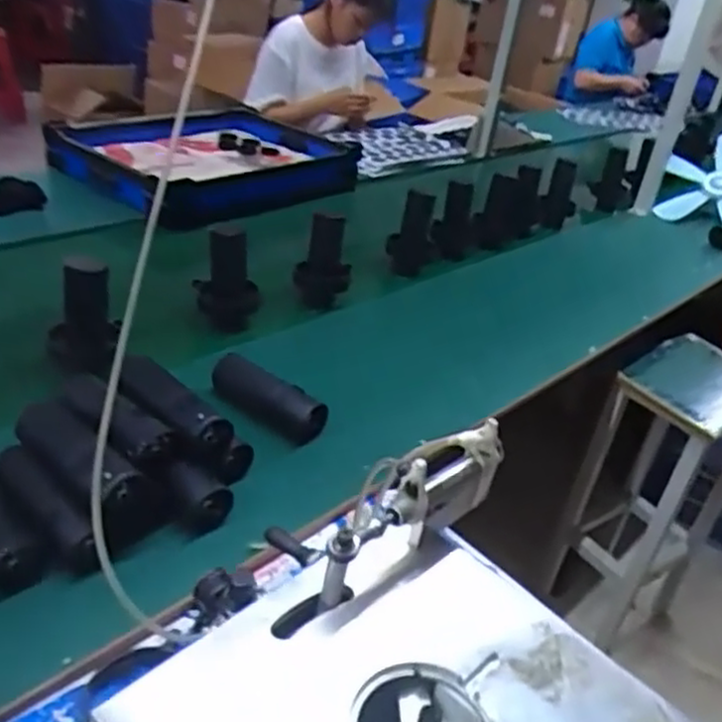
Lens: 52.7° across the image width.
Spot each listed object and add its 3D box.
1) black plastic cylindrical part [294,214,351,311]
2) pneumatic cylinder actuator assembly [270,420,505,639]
[{"bbox_3d":[-0.064,-0.148,1.236,0.096,0.194,0.069,5,32,-4],"label":"black plastic cylindrical part"},{"bbox_3d":[0.022,0.115,0.578,0.241,0.090,0.050,-22,43,-39],"label":"pneumatic cylinder actuator assembly"}]

